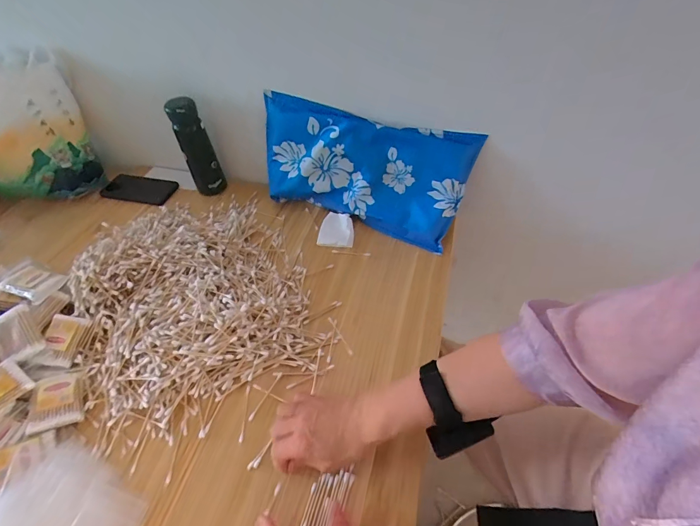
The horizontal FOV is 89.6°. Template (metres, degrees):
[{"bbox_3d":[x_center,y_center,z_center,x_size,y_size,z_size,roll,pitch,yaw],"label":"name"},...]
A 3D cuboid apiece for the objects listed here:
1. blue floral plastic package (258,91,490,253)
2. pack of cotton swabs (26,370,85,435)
[{"bbox_3d":[0.015,-0.171,0.639,0.380,0.195,0.080,18,34,11],"label":"blue floral plastic package"},{"bbox_3d":[-0.379,0.177,0.456,0.056,0.016,0.072,-9,44,-28],"label":"pack of cotton swabs"}]

